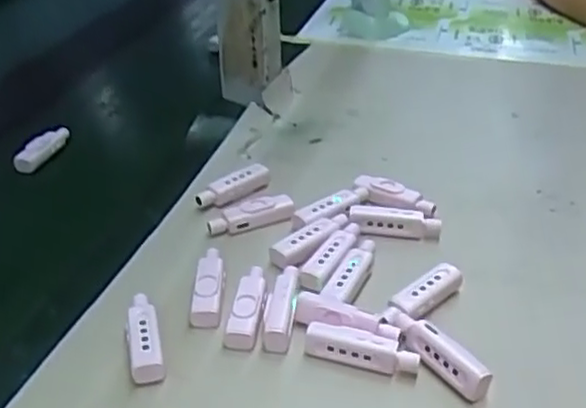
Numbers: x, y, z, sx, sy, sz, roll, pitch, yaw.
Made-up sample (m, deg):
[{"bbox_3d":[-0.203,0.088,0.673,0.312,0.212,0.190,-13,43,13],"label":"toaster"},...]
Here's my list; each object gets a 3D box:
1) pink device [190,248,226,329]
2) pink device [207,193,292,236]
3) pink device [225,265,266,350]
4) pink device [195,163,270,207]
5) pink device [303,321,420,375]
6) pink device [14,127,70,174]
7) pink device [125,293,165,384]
[{"bbox_3d":[-0.046,0.047,0.398,0.016,0.016,0.054,-1,33,-1],"label":"pink device"},{"bbox_3d":[-0.026,0.009,0.454,0.055,0.019,0.014,-12,34,-17],"label":"pink device"},{"bbox_3d":[-0.024,0.056,0.385,0.016,0.016,0.053,2,33,5],"label":"pink device"},{"bbox_3d":[-0.040,-0.011,0.481,0.013,0.015,0.055,27,42,36],"label":"pink device"},{"bbox_3d":[0.034,0.072,0.354,0.056,0.016,0.013,10,34,17],"label":"pink device"},{"bbox_3d":[-0.195,-0.043,0.556,0.017,0.016,0.047,11,33,16],"label":"pink device"},{"bbox_3d":[-0.076,0.070,0.366,0.016,0.016,0.054,-9,34,-12],"label":"pink device"}]

